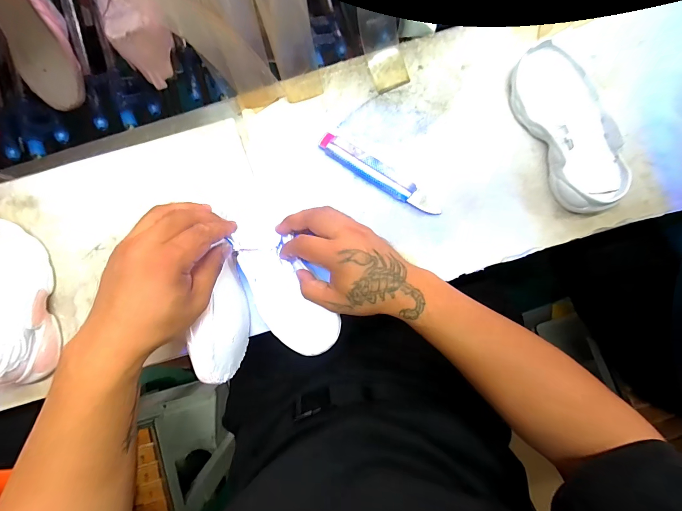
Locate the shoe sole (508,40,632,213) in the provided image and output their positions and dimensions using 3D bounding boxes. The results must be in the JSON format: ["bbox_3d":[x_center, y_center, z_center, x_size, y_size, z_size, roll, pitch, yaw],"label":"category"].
[{"bbox_3d":[0.263,-0.149,0.364,0.089,0.034,0.196,-20,88,1],"label":"shoe sole"}]

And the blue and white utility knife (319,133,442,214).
[{"bbox_3d":[0.047,-0.096,0.381,0.159,0.015,0.028,36,90,2],"label":"blue and white utility knife"}]

